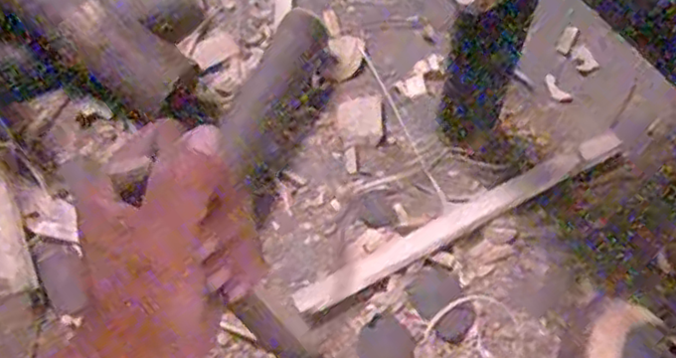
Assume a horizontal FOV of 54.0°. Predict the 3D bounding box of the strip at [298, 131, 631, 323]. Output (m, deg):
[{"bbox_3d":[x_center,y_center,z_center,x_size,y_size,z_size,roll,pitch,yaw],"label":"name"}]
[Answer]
[{"bbox_3d":[0.129,0.040,0.672,0.375,0.008,0.031,-27,65,-10],"label":"strip"}]

